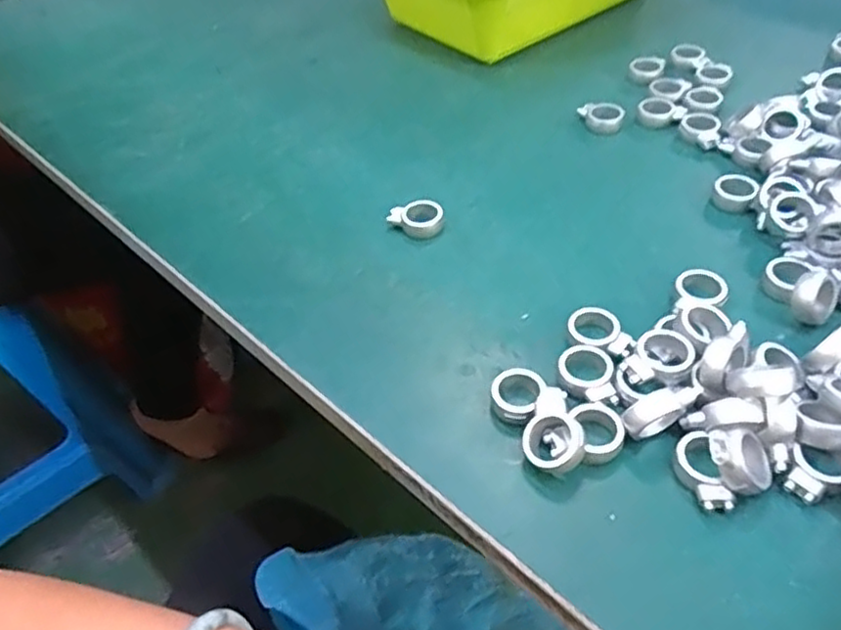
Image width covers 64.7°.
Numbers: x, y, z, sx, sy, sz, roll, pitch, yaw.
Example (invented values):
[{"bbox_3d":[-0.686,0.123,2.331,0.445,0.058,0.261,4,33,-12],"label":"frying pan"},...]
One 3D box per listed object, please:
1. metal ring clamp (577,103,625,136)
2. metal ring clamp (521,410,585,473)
[{"bbox_3d":[0.129,-0.142,0.478,0.032,0.015,0.023,6,48,13],"label":"metal ring clamp"},{"bbox_3d":[0.058,0.057,0.289,0.024,0.018,0.025,-17,47,-9],"label":"metal ring clamp"}]

